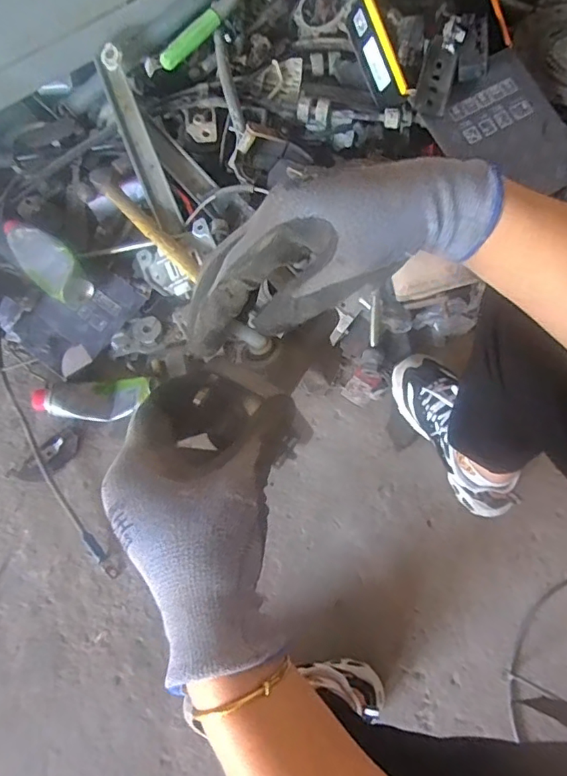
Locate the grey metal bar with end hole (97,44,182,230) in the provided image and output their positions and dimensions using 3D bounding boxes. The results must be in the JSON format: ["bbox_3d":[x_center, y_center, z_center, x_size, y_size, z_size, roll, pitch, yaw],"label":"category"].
[{"bbox_3d":[-0.245,-0.417,0.879,0.042,0.025,0.338,-21,87,-7],"label":"grey metal bar with end hole"}]

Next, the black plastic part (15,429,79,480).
[{"bbox_3d":[-0.378,0.113,0.844,0.047,0.014,0.107,41,78,12],"label":"black plastic part"}]

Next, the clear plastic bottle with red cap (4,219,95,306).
[{"bbox_3d":[-0.397,-0.215,0.869,0.075,0.050,0.213,-40,76,-10],"label":"clear plastic bottle with red cap"}]

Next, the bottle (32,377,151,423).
[{"bbox_3d":[-0.313,0.021,0.859,0.185,0.046,0.069,-1,73,1],"label":"bottle"}]

